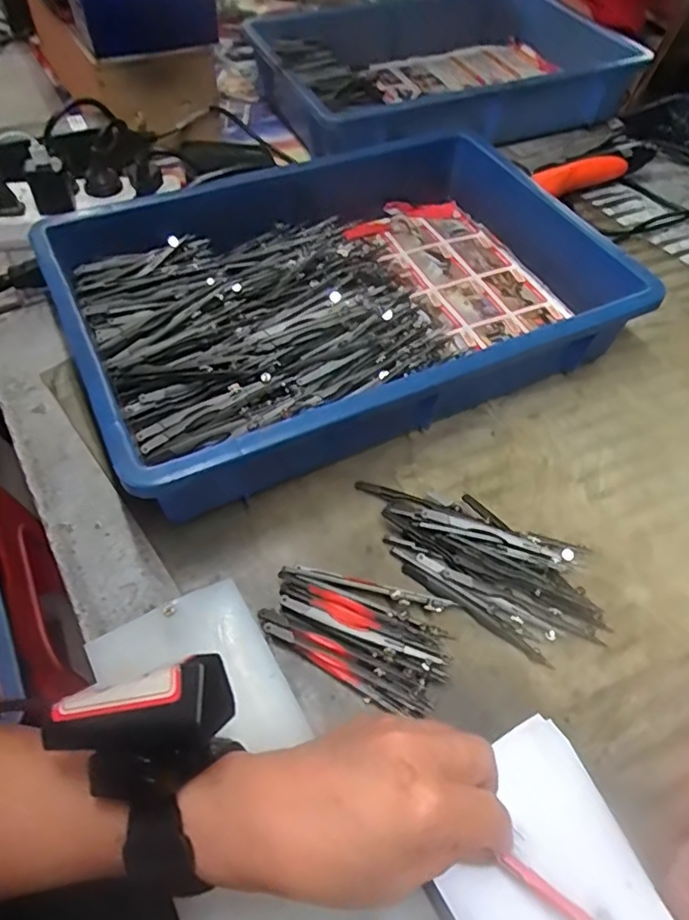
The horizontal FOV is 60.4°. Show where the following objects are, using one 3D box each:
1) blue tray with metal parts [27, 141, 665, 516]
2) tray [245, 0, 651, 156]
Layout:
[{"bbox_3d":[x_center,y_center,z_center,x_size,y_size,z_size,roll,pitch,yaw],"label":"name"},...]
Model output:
[{"bbox_3d":[-0.003,-0.139,0.495,0.426,0.076,0.286,-22,59,-18],"label":"blue tray with metal parts"},{"bbox_3d":[0.106,-0.492,0.748,0.419,0.082,0.303,-20,59,-17],"label":"tray"}]

